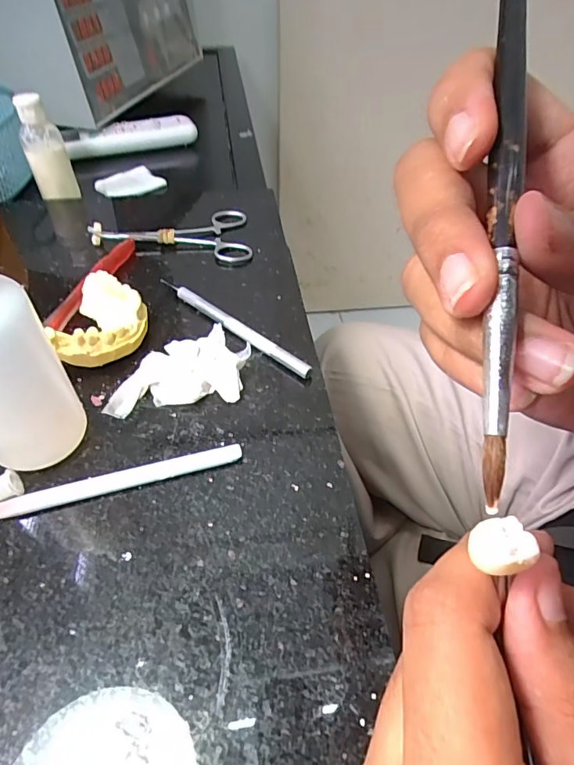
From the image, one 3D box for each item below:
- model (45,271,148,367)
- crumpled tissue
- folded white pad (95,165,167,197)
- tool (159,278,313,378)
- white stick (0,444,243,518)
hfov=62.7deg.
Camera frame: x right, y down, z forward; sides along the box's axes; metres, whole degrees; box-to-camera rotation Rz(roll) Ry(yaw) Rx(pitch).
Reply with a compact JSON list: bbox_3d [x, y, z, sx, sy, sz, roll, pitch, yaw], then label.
[{"bbox_3d":[-0.113,-0.039,0.288,0.051,0.027,0.061,-15,49,-14],"label":"model"},{"bbox_3d":[-0.061,-0.008,0.271,0.081,0.012,0.053,-11,48,-10],"label":"crumpled tissue"},{"bbox_3d":[-0.162,-0.205,0.485,0.058,0.009,0.045,-33,56,-27],"label":"folded white pad"},{"bbox_3d":[-0.038,-0.038,0.302,0.134,0.008,0.009,33,55,26],"label":"tool"},{"bbox_3d":[-0.090,0.049,0.223,0.137,0.004,0.008,-12,49,-12],"label":"white stick"}]

